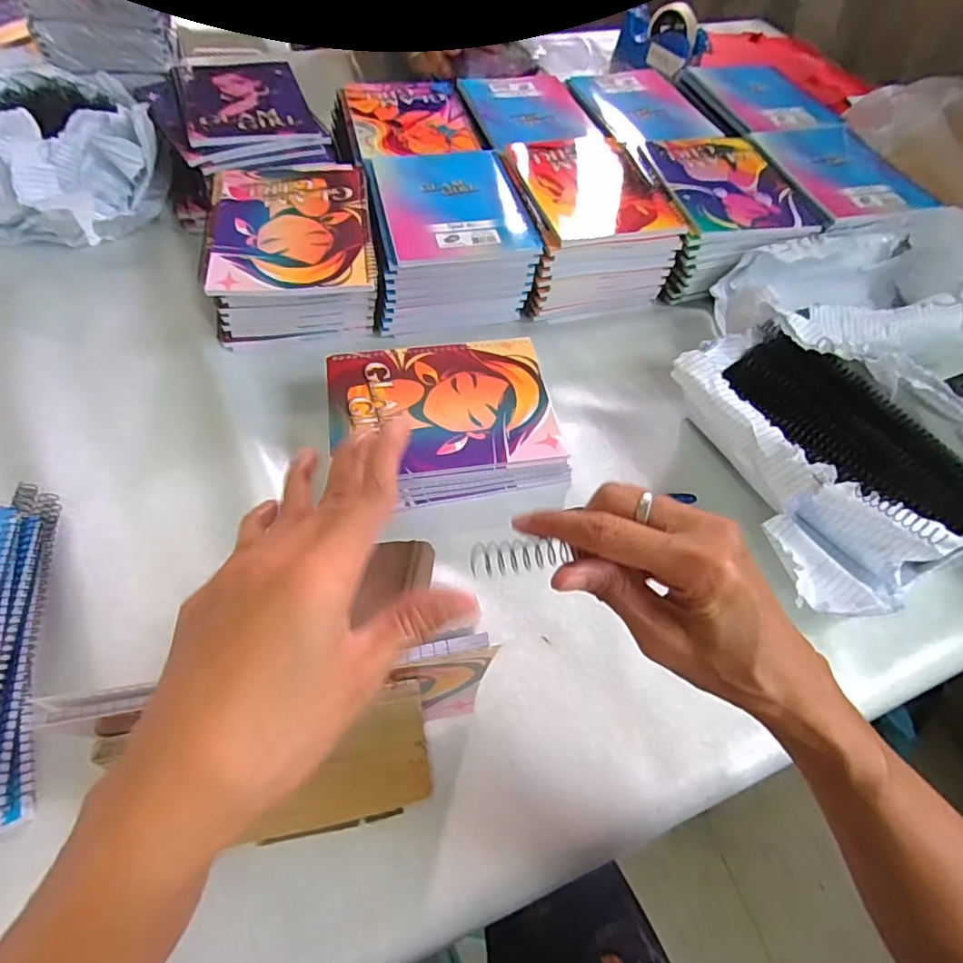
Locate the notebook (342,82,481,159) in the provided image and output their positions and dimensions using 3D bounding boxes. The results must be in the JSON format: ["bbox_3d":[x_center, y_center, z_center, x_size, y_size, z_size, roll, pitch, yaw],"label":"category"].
[{"bbox_3d":[-0.093,-0.477,0.717,0.149,0.007,0.214,-10,57,-11],"label":"notebook"}]

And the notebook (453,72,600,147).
[{"bbox_3d":[0.059,-0.504,0.740,0.150,0.007,0.190,-11,57,-12],"label":"notebook"}]

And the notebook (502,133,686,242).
[{"bbox_3d":[0.127,-0.351,0.637,0.158,0.013,0.230,-11,57,-12],"label":"notebook"}]

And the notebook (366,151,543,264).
[{"bbox_3d":[-0.037,-0.308,0.596,0.155,0.006,0.205,-9,57,-11],"label":"notebook"}]

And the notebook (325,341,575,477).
[{"bbox_3d":[-0.035,-0.069,0.495,0.196,0.007,0.147,-7,56,-9],"label":"notebook"}]

